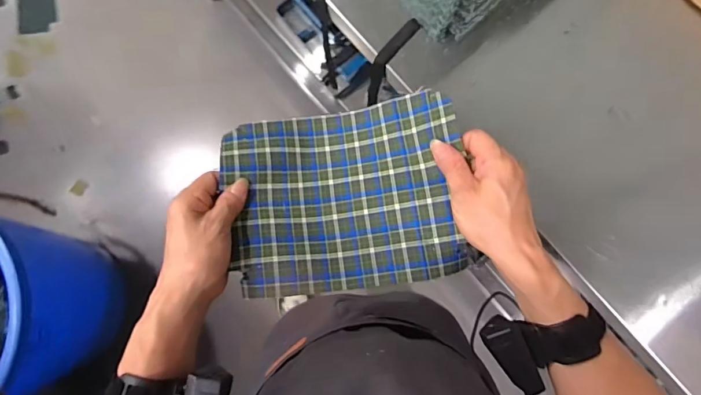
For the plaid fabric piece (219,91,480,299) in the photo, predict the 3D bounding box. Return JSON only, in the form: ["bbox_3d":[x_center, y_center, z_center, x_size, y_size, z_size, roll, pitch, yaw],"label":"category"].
[{"bbox_3d":[-0.007,-0.002,0.438,0.226,0.048,0.184,-8,82,-3],"label":"plaid fabric piece"}]

